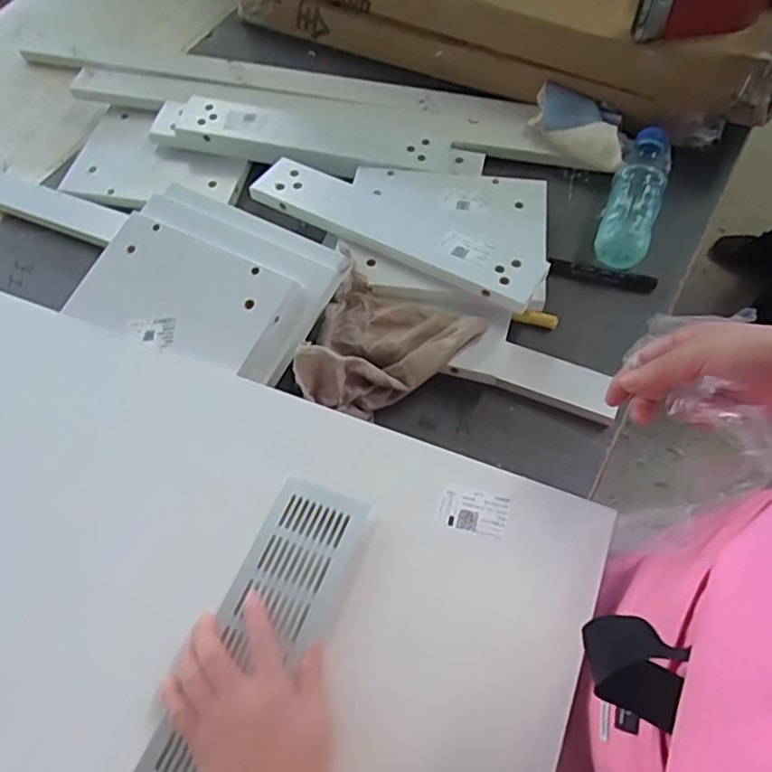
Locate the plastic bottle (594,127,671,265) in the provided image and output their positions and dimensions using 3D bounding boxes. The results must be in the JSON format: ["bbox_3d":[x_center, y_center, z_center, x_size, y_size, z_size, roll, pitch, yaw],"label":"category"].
[{"bbox_3d":[0.314,-0.236,0.779,0.062,0.063,0.195,19,65,13],"label":"plastic bottle"}]

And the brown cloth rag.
[{"bbox_3d":[-0.001,-0.036,0.643,0.153,0.081,0.169,22,65,14],"label":"brown cloth rag"}]

